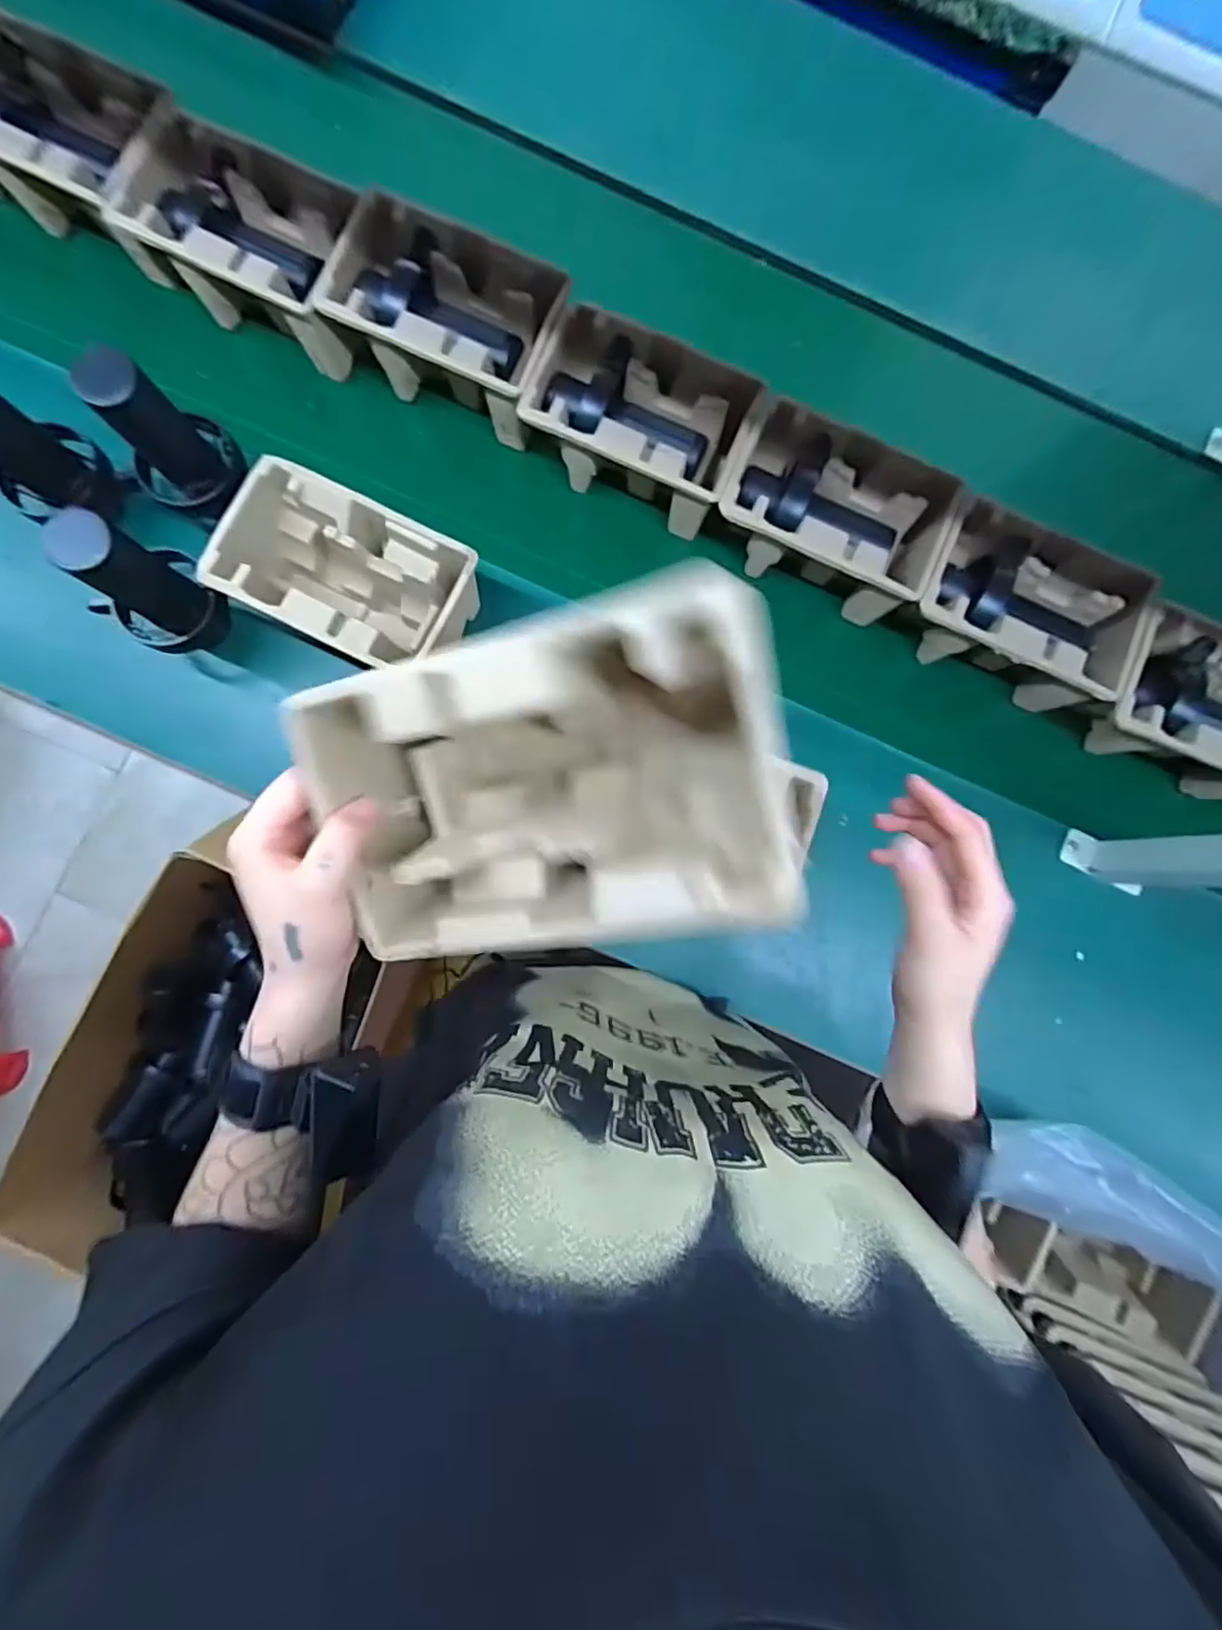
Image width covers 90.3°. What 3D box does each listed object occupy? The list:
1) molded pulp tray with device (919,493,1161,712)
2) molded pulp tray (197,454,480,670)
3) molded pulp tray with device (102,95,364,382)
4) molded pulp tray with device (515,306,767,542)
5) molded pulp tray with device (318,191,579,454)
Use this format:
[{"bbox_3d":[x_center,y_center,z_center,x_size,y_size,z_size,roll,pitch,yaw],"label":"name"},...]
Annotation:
[{"bbox_3d":[0.428,-0.221,0.657,0.225,0.108,0.159,28,84,0],"label":"molded pulp tray with device"},{"bbox_3d":[-0.257,-0.229,0.616,0.219,0.114,0.137,25,84,-1],"label":"molded pulp tray"},{"bbox_3d":[-0.374,-0.596,0.645,0.233,0.099,0.148,21,84,-1],"label":"molded pulp tray with device"},{"bbox_3d":[0.027,-0.413,0.652,0.225,0.094,0.139,25,84,-1],"label":"molded pulp tray with device"},{"bbox_3d":[-0.169,-0.516,0.646,0.225,0.097,0.135,23,84,-1],"label":"molded pulp tray with device"}]

